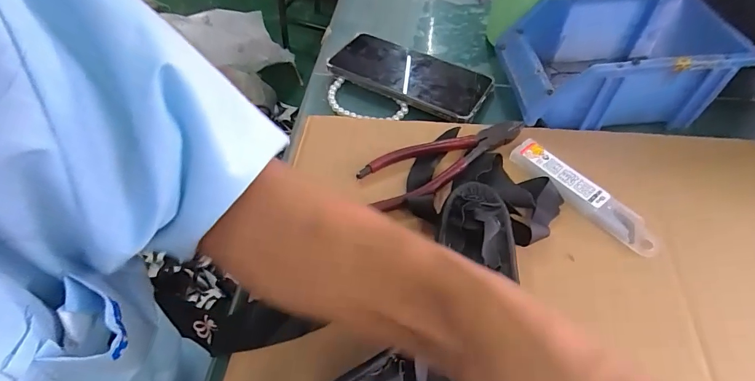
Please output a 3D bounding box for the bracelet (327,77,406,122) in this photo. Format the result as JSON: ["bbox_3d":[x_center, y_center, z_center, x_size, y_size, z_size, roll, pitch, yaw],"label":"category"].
[{"bbox_3d":[-0.013,-0.086,0.393,0.085,0.011,0.045,20,57,15],"label":"bracelet"}]

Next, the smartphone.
[{"bbox_3d":[0.032,-0.120,0.407,0.163,0.011,0.078,25,55,18],"label":"smartphone"}]

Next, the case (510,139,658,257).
[{"bbox_3d":[0.160,0.003,0.309,0.029,0.010,0.123,-35,60,-22],"label":"case"}]

